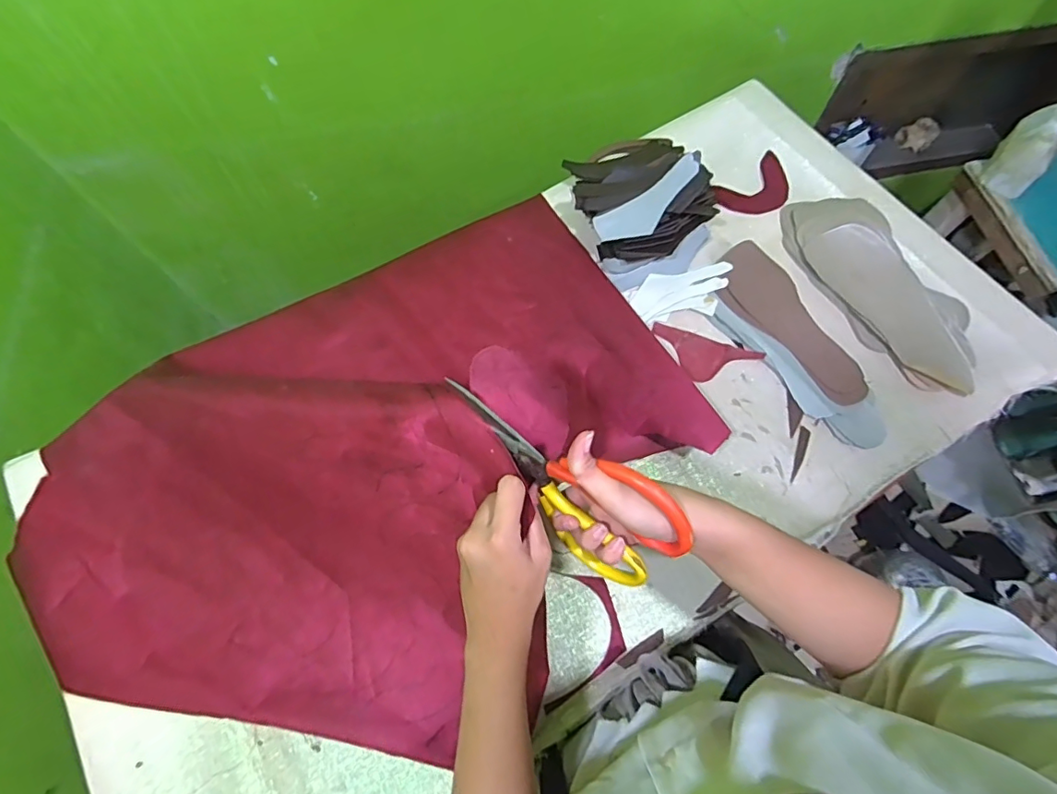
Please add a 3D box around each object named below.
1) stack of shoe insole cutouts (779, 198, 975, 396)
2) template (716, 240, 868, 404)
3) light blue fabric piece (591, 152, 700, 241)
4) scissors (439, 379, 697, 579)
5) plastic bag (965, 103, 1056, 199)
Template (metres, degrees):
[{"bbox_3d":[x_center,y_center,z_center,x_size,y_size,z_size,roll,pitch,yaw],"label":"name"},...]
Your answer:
[{"bbox_3d":[0.473,-0.151,0.711,0.135,0.029,0.321,-23,68,-8],"label":"stack of shoe insole cutouts"},{"bbox_3d":[0.339,-0.100,0.702,0.094,0.010,0.258,-26,69,-10],"label":"template"},{"bbox_3d":[0.159,-0.249,0.677,0.152,0.013,0.058,-38,70,1],"label":"light blue fabric piece"},{"bbox_3d":[0.016,0.066,0.396,0.197,0.110,0.053,31,71,14],"label":"scissors"},{"bbox_3d":[0.849,-0.420,0.912,0.088,0.118,0.098,-40,71,-14],"label":"plastic bag"}]

